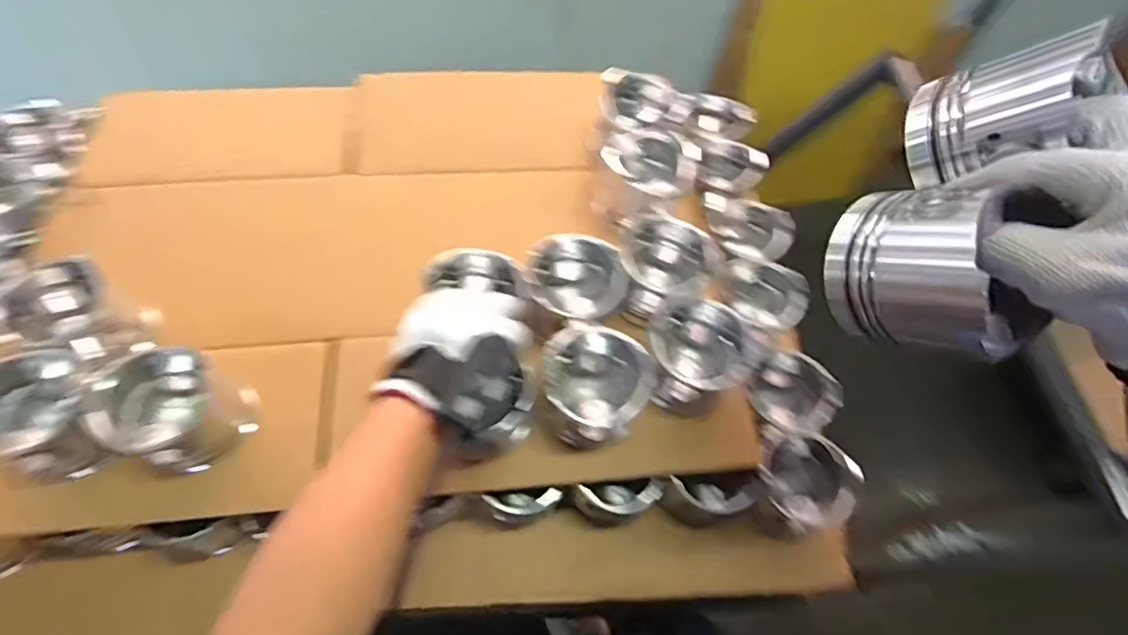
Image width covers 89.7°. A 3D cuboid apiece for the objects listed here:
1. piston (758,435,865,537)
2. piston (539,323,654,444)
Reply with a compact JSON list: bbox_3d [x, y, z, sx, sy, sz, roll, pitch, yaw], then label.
[{"bbox_3d":[0.237,0.173,0.586,0.085,0.087,0.089,33,65,14],"label":"piston"},{"bbox_3d":[0.026,0.063,0.515,0.097,0.073,0.094,1,62,-3],"label":"piston"}]

